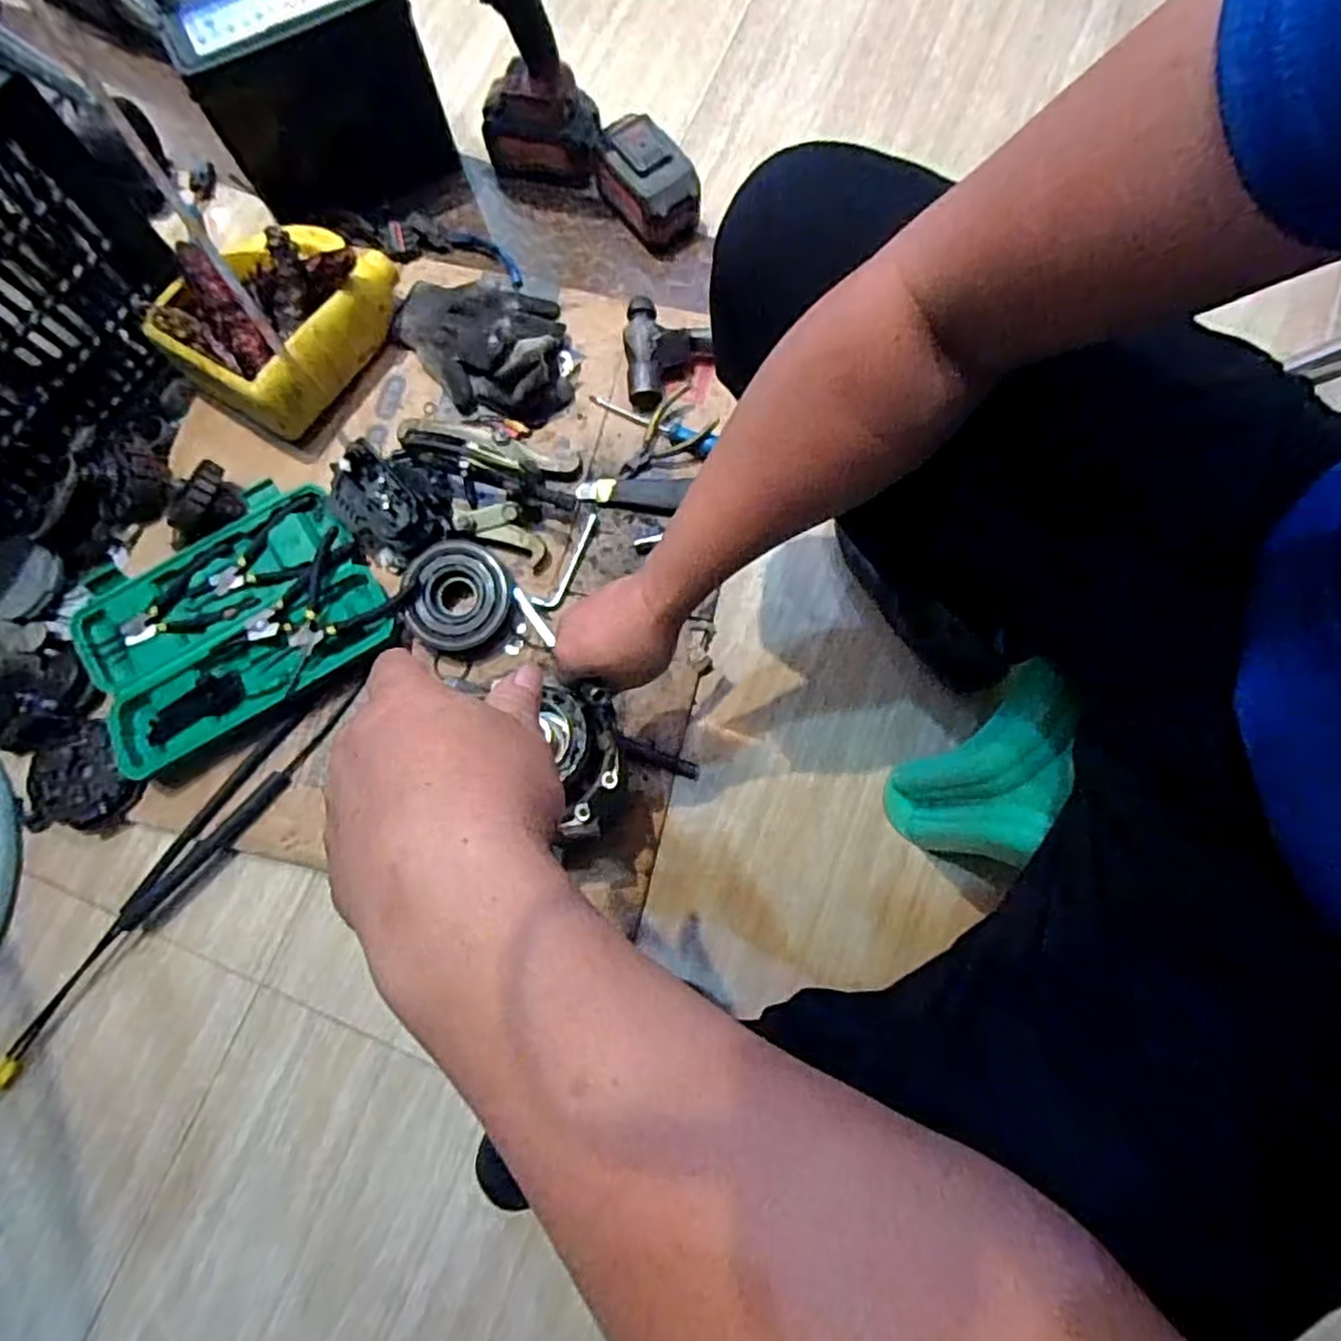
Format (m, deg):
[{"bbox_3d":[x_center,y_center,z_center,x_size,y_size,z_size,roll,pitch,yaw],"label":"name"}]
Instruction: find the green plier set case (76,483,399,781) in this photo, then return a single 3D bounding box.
[{"bbox_3d":[-0.456,-0.051,0.728,0.300,0.036,0.223,-30,79,-6],"label":"green plier set case"}]

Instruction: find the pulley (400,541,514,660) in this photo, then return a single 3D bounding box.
[{"bbox_3d":[-0.216,-0.074,0.732,0.105,0.041,0.114,4,78,2],"label":"pulley"}]

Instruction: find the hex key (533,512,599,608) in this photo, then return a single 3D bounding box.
[{"bbox_3d":[-0.106,-0.115,0.762,0.024,0.010,0.116,32,79,6],"label":"hex key"}]

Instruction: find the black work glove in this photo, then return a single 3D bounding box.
[{"bbox_3d":[-0.212,-0.366,0.787,0.204,0.063,0.159,4,78,2],"label":"black work glove"}]

